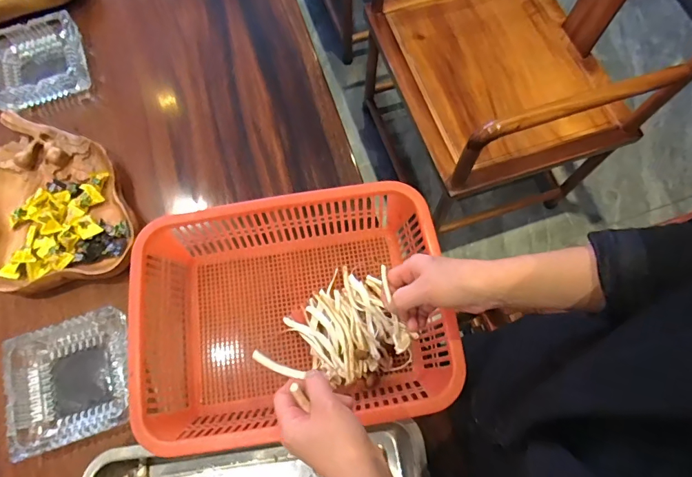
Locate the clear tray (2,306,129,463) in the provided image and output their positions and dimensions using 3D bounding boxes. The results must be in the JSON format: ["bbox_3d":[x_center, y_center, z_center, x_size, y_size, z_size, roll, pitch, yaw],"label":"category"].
[{"bbox_3d":[-0.351,0.183,0.539,0.146,0.042,0.146,-18,72,-4],"label":"clear tray"}]

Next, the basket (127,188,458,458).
[{"bbox_3d":[-0.065,0.096,0.537,0.367,0.116,0.273,-10,71,-1],"label":"basket"}]

